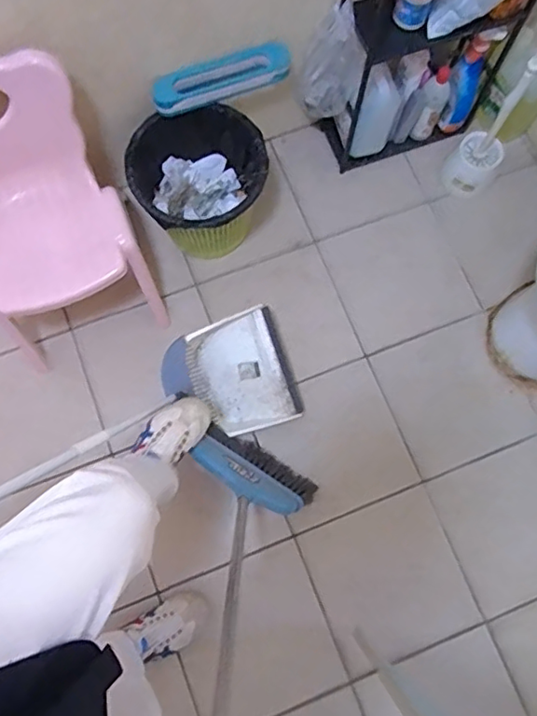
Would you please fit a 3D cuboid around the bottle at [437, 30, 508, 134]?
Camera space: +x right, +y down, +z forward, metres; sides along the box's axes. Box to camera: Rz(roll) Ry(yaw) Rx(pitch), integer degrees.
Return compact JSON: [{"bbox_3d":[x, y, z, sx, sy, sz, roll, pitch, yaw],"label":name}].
[{"bbox_3d":[0.435,-0.600,1.259,0.083,0.249,0.061,0,77,0],"label":"bottle"}]

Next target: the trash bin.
[{"bbox_3d":[-0.135,-0.342,1.218,0.252,0.261,0.236,0,77,0],"label":"trash bin"}]

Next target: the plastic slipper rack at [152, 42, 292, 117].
[{"bbox_3d":[-0.089,-0.531,1.092,0.264,0.021,0.072,-18,115,-2],"label":"plastic slipper rack"}]

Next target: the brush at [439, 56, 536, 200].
[{"bbox_3d":[0.466,-0.475,1.205,0.112,0.351,0.122,34,79,7],"label":"brush"}]

